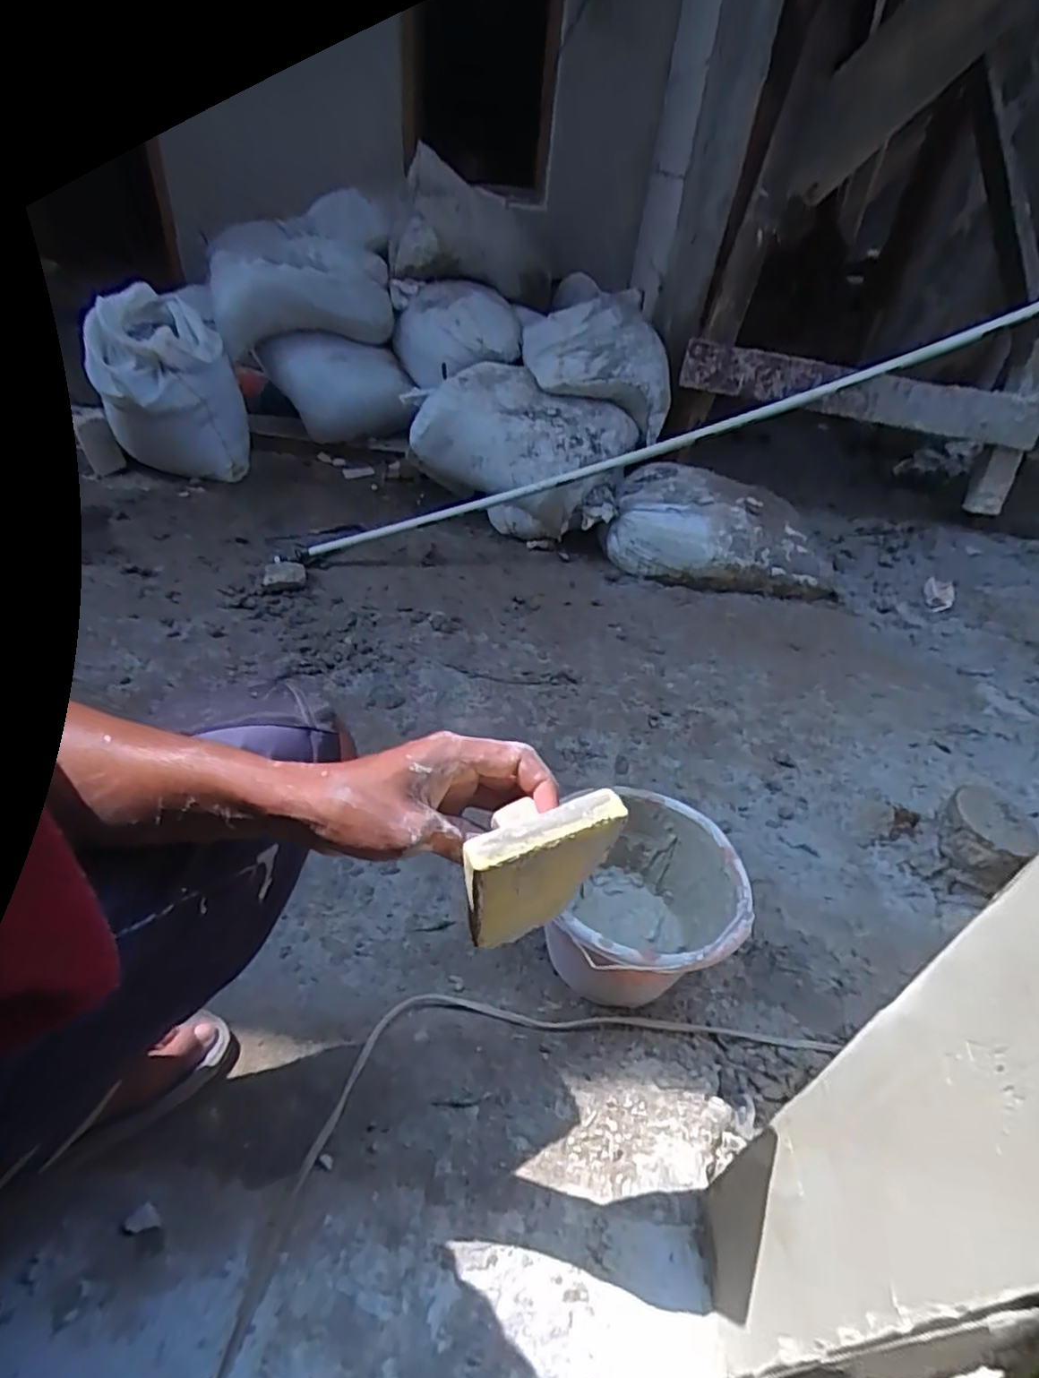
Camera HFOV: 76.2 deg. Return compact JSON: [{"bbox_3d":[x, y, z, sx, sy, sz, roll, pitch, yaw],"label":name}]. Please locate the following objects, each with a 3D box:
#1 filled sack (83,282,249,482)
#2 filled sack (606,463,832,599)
[{"bbox_3d":[-0.836,-0.710,1.609,0.281,0.367,0.277,1,41,-7],"label":"filled sack"},{"bbox_3d":[0.453,-0.362,1.528,0.495,0.169,0.287,10,41,3],"label":"filled sack"}]

